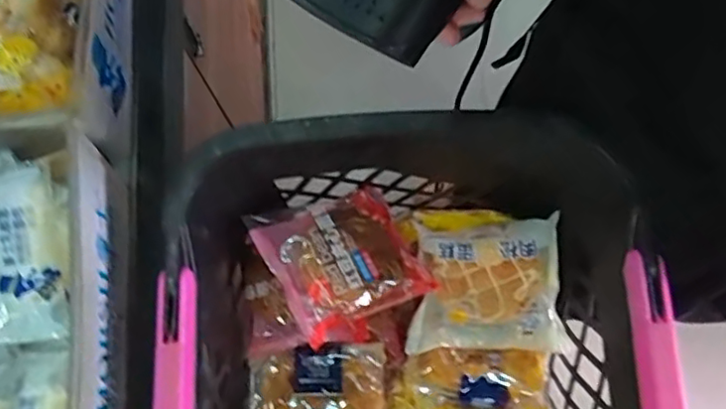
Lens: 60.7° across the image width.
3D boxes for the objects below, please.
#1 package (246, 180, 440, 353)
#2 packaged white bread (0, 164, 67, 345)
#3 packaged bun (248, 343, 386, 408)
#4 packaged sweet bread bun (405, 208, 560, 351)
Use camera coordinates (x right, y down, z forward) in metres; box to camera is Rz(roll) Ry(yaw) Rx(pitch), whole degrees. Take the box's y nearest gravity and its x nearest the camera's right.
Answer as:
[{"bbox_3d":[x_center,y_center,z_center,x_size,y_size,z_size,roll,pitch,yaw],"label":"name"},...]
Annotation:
[{"bbox_3d":[-0.018,0.048,0.570,0.125,0.068,0.122,-29,78,-6],"label":"package"},{"bbox_3d":[-0.250,0.035,0.434,0.071,0.026,0.119,-7,77,-1],"label":"packaged white bread"},{"bbox_3d":[-0.045,0.180,0.606,0.131,0.034,0.079,-5,77,0],"label":"packaged bun"},{"bbox_3d":[0.116,0.075,0.590,0.133,0.046,0.119,-1,77,1],"label":"packaged sweet bread bun"}]

